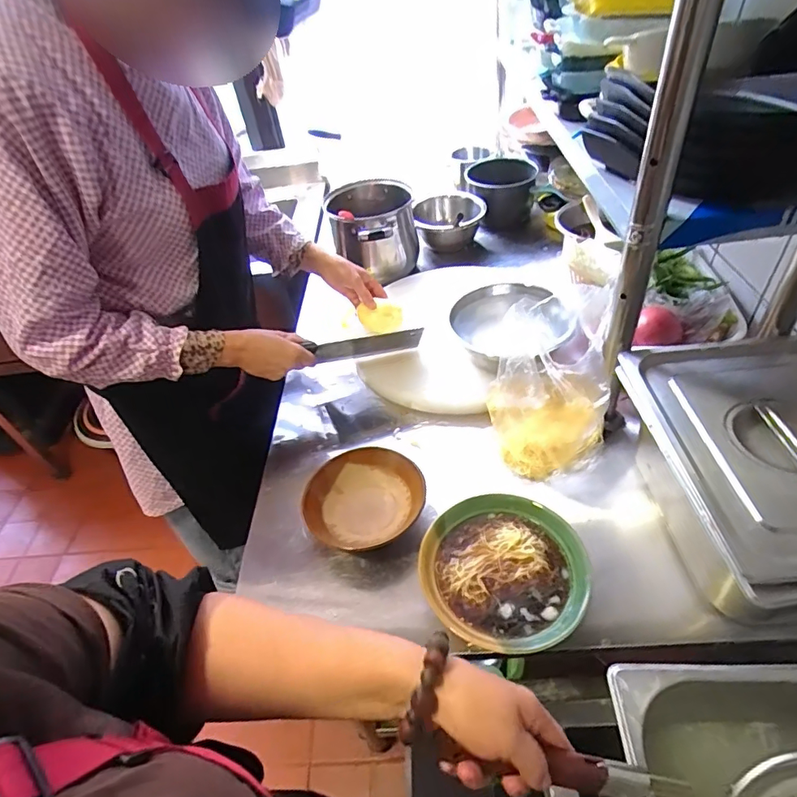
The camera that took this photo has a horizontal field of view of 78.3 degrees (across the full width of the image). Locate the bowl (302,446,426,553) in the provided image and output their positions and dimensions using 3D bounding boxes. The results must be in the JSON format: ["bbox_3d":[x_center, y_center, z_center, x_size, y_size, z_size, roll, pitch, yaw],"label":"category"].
[{"bbox_3d":[-0.047,0.144,0.683,0.157,0.076,0.141,-16,45,-9],"label":"bowl"}]

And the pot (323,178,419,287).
[{"bbox_3d":[-0.057,-0.385,1.132,0.190,0.164,0.275,-9,44,-2],"label":"pot"}]

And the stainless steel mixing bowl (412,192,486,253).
[{"bbox_3d":[0.125,-0.427,1.198,0.166,0.093,0.159,-4,44,4],"label":"stainless steel mixing bowl"}]

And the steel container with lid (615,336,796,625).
[{"bbox_3d":[0.423,0.086,0.554,0.304,0.109,0.367,-1,45,6],"label":"steel container with lid"}]

